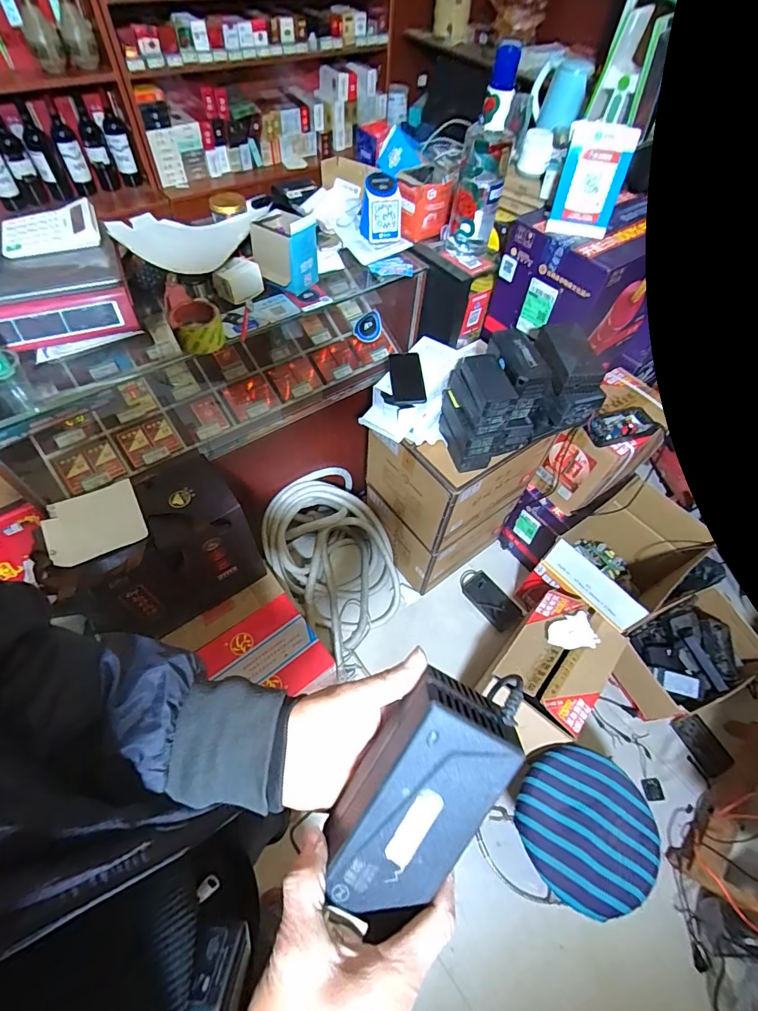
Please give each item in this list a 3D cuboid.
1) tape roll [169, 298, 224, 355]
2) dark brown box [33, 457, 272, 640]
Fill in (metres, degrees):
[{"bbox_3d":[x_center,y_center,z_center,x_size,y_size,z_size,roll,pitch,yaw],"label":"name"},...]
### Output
[{"bbox_3d":[-0.351,-0.348,0.841,0.095,0.056,0.095,-13,59,-13],"label":"tape roll"},{"bbox_3d":[-0.506,0.117,1.055,0.382,0.367,0.215,-29,64,-21],"label":"dark brown box"}]

